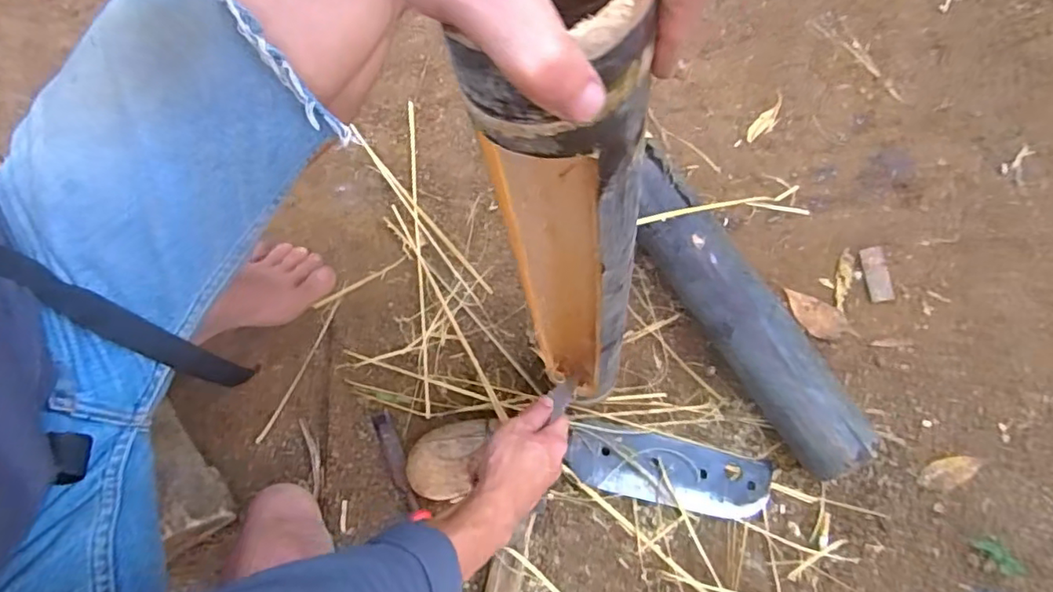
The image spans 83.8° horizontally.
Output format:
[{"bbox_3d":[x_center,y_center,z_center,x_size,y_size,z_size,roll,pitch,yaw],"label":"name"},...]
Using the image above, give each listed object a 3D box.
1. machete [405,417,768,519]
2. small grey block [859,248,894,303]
[{"bbox_3d":[0.070,0.176,0.614,0.382,0.033,0.088,4,78,1],"label":"machete"},{"bbox_3d":[0.419,-0.025,0.702,0.031,0.004,0.065,-7,78,-2],"label":"small grey block"}]

